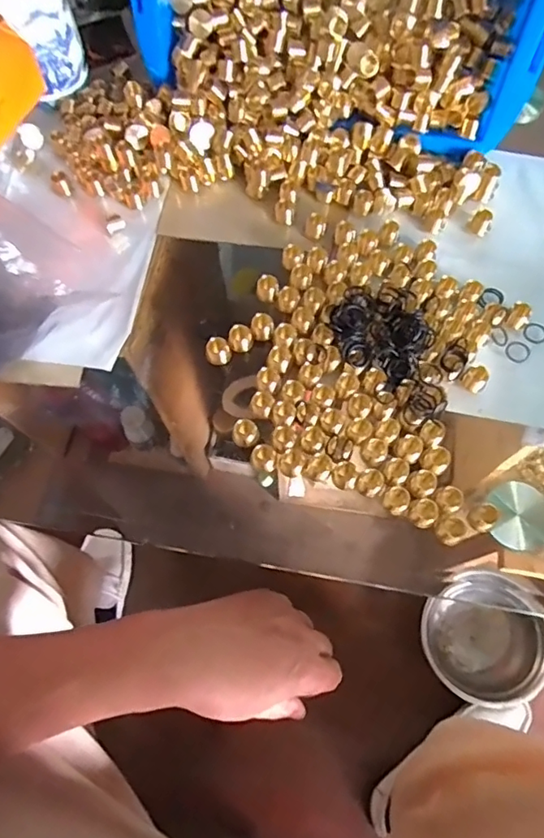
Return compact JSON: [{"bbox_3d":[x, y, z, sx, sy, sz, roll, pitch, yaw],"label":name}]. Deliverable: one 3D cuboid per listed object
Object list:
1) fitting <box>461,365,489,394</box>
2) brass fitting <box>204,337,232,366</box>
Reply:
[{"bbox_3d":[0.168,-0.033,0.431,0.016,0.014,0.019,-41,74,-14],"label":"fitting"},{"bbox_3d":[-0.046,-0.057,0.445,0.021,0.019,0.017,-6,69,-2],"label":"brass fitting"}]

